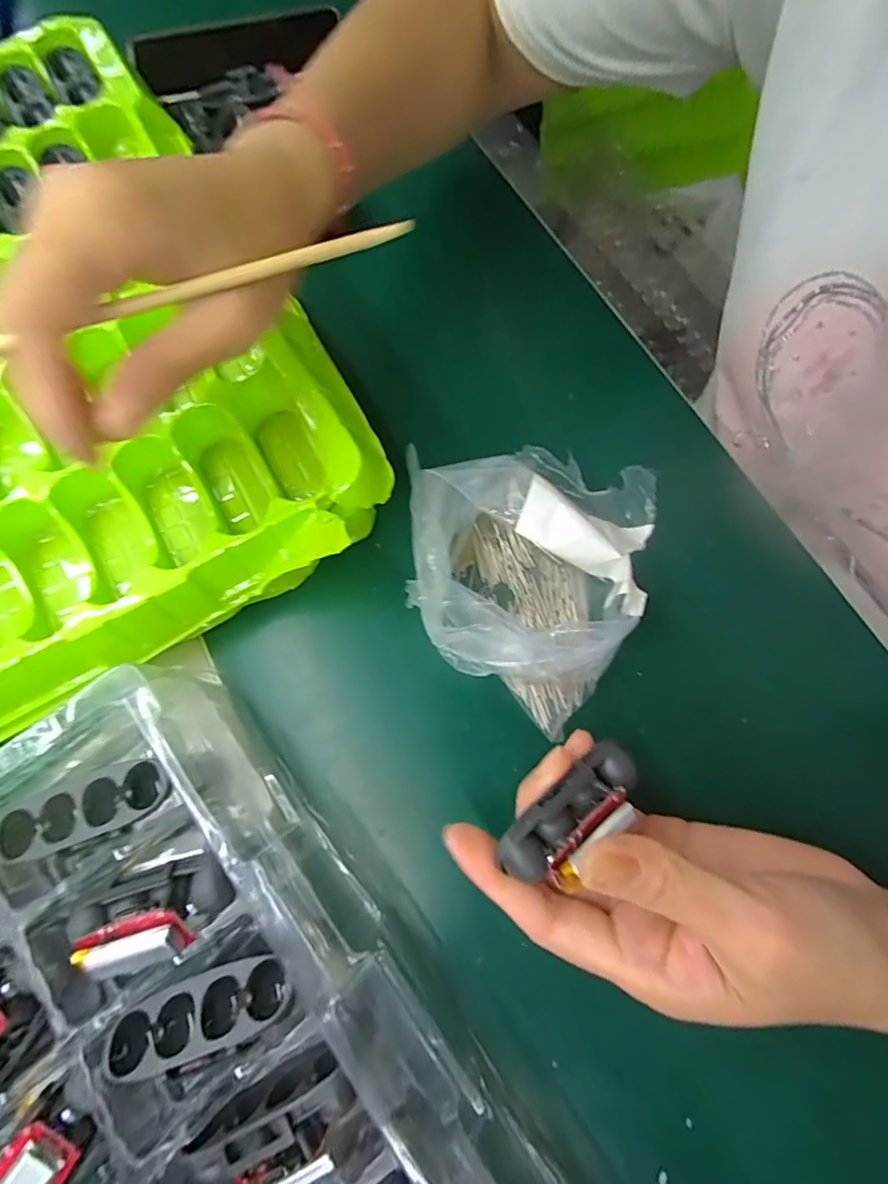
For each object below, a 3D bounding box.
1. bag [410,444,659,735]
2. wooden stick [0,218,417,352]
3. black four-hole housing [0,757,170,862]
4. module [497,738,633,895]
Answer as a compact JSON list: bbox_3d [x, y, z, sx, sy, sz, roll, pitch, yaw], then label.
[{"bbox_3d":[0.047,-0.006,0.255,0.122,0.045,0.137,-1,74,0],"label":"bag"},{"bbox_3d":[-0.098,-0.096,0.173,0.191,0.005,0.004,-23,75,-11],"label":"wooden stick"},{"bbox_3d":[-0.134,0.081,0.197,0.062,0.011,0.022,-18,74,-5],"label":"black four-hole housing"},{"bbox_3d":[0.047,0.077,0.184,0.059,0.014,0.022,-36,76,-18],"label":"module"}]

